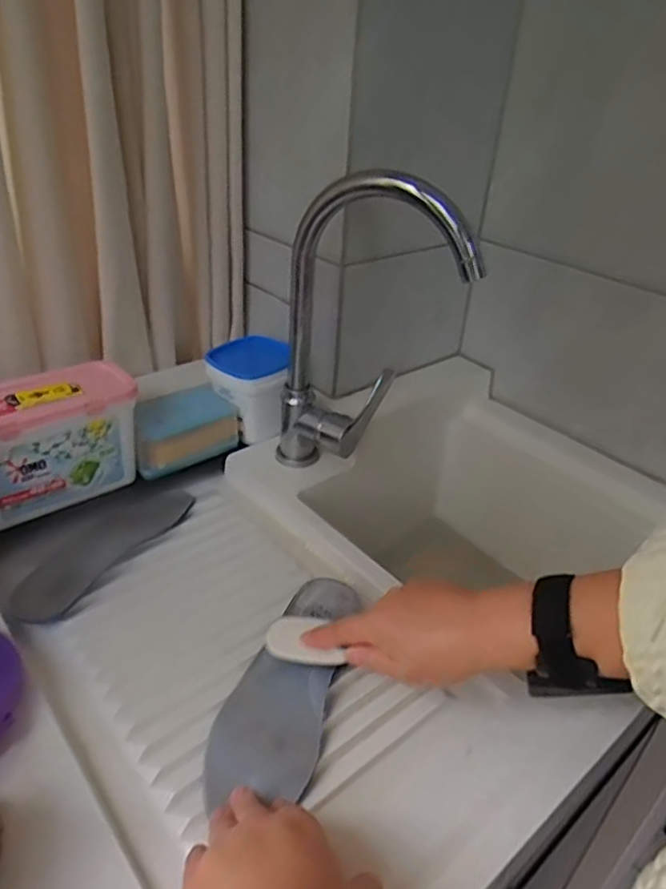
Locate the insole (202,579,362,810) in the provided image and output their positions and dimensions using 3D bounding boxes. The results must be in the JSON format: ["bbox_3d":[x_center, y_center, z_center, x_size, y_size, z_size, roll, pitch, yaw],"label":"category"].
[{"bbox_3d":[-0.030,0.182,0.492,0.075,0.018,0.210,13,33,13],"label":"insole"}]

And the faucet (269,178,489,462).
[{"bbox_3d":[0.040,-0.107,0.648,0.188,0.327,0.073,13,34,14],"label":"faucet"}]

